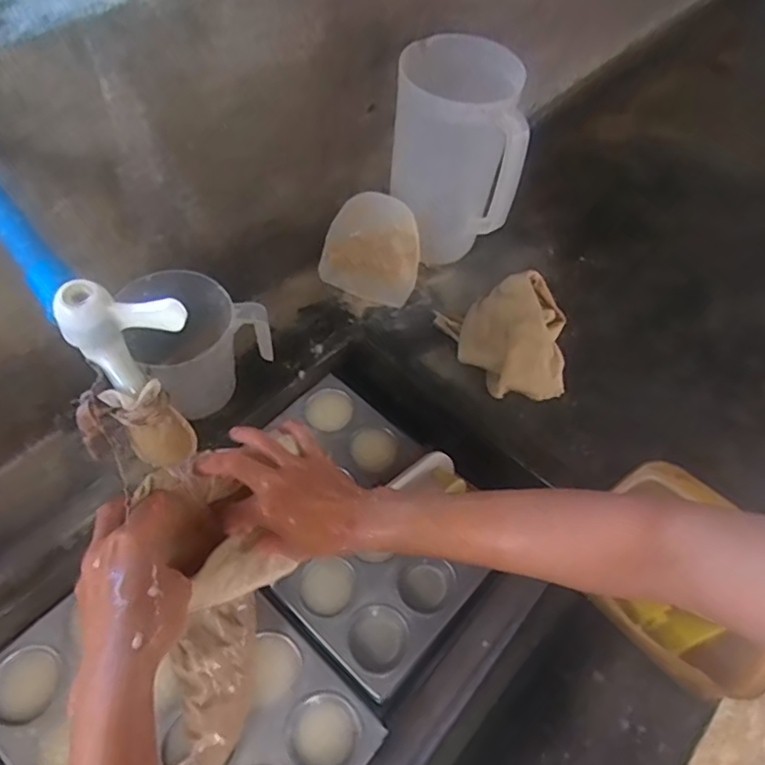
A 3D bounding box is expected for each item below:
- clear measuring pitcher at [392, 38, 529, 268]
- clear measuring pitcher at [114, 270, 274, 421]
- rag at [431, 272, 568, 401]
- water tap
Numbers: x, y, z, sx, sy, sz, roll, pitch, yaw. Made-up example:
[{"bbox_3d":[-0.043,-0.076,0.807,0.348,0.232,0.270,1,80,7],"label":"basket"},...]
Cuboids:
[{"bbox_3d":[0.090,-0.292,0.770,0.155,0.256,0.155,5,57,-2],"label":"clear measuring pitcher"},{"bbox_3d":[-0.213,-0.044,0.658,0.129,0.137,0.112,-34,66,-24],"label":"clear measuring pitcher"},{"bbox_3d":[0.177,-0.060,0.734,0.148,0.075,0.156,-18,60,-16],"label":"rag"},{"bbox_3d":[-0.135,-0.020,0.305,0.066,0.058,0.033,14,57,4],"label":"water tap"}]

